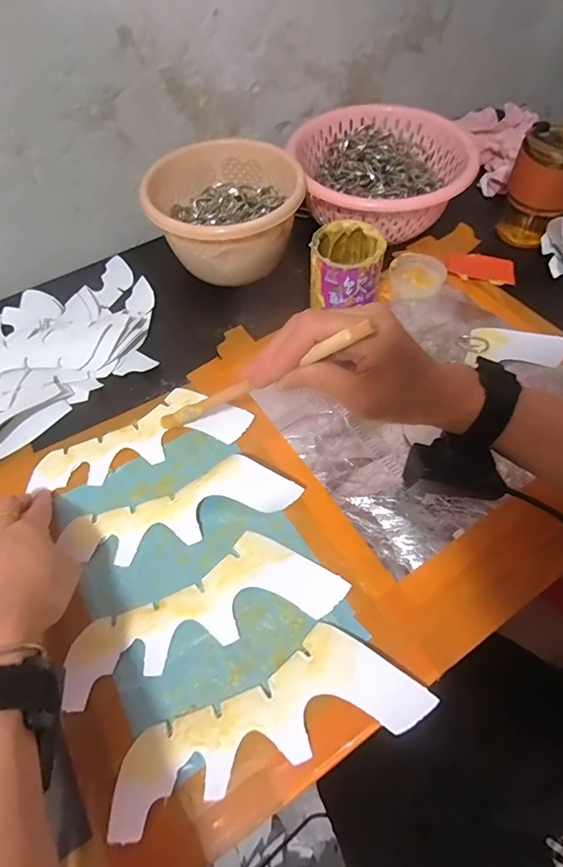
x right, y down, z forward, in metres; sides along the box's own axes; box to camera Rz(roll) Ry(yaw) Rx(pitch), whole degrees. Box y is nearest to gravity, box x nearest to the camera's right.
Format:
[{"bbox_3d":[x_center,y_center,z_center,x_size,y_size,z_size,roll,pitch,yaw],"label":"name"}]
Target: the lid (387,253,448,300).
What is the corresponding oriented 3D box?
[{"bbox_3d":[0.162,-0.192,0.530,0.063,0.010,0.068,-1,58,2],"label":"lid"}]

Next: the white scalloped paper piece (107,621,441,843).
[{"bbox_3d":[-0.009,0.191,0.301,0.211,0.012,0.072,-16,63,-9],"label":"white scalloped paper piece"}]

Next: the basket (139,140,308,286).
[{"bbox_3d":[-0.062,-0.255,0.531,0.175,0.103,0.156,-16,59,-7],"label":"basket"}]

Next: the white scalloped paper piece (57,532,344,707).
[{"bbox_3d":[-0.061,0.137,0.341,0.210,0.007,0.077,-22,60,-11],"label":"white scalloped paper piece"}]

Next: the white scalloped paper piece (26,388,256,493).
[{"bbox_3d":[-0.136,0.000,0.427,0.206,0.009,0.074,-18,64,-8],"label":"white scalloped paper piece"}]

